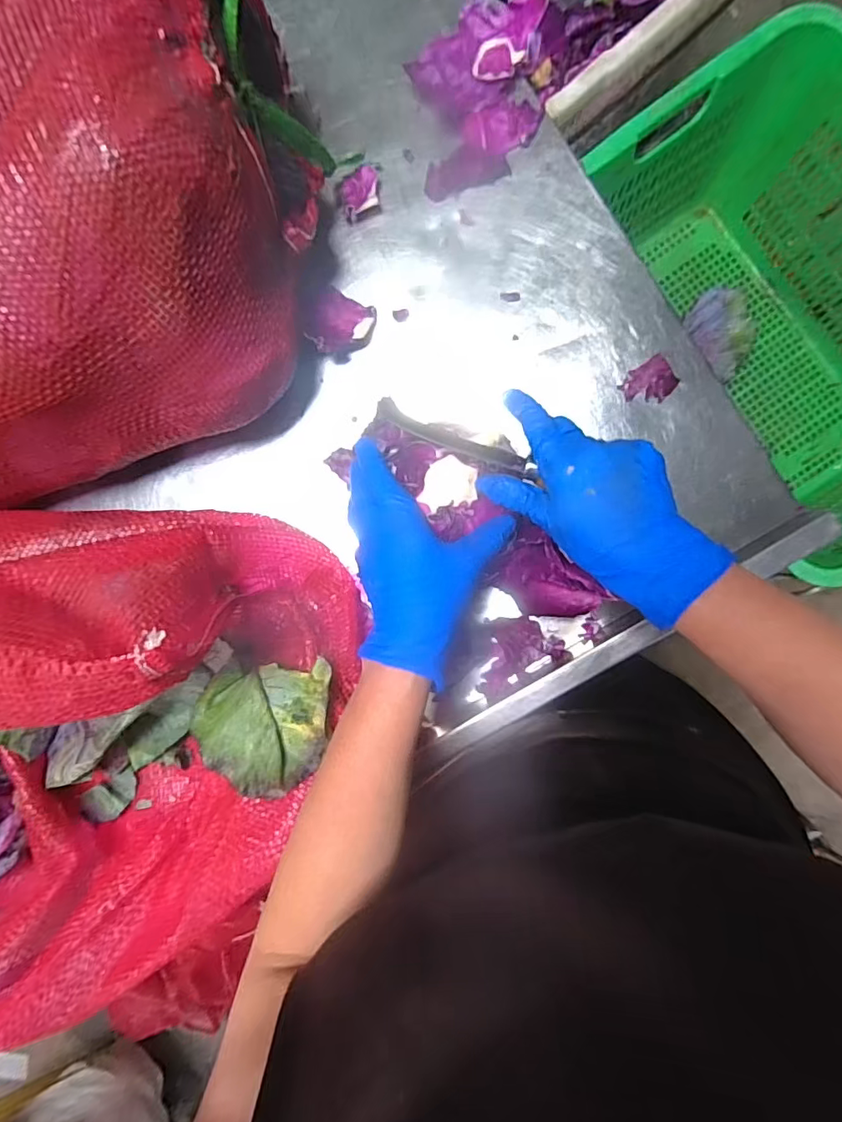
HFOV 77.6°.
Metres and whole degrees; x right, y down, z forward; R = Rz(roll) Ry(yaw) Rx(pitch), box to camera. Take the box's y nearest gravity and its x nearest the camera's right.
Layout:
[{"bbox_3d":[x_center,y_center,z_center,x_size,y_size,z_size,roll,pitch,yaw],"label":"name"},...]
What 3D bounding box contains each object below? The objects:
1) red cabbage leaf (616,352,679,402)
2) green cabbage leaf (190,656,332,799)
[{"bbox_3d":[0.201,-0.157,0.462,0.046,0.004,0.035,-29,90,6],"label":"red cabbage leaf"},{"bbox_3d":[-0.139,0.141,0.461,0.110,0.033,0.113,6,94,5],"label":"green cabbage leaf"}]

